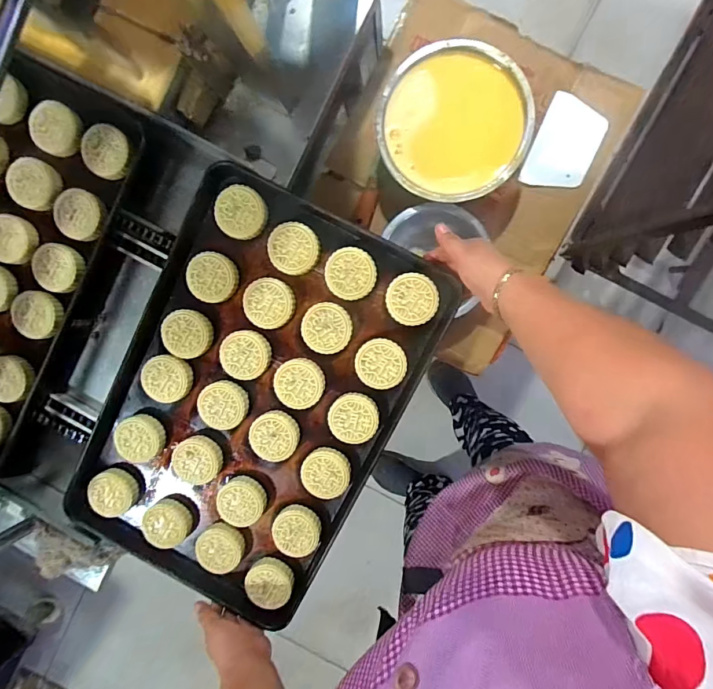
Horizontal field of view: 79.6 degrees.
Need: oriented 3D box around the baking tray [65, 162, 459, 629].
[{"bbox_3d":[-0.157,0.092,0.638,0.399,0.052,0.598,26,99,1],"label":"baking tray"}]

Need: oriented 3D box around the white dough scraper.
[{"bbox_3d":[0.347,-0.330,0.709,0.098,0.004,0.149,23,97,9],"label":"white dough scraper"}]

